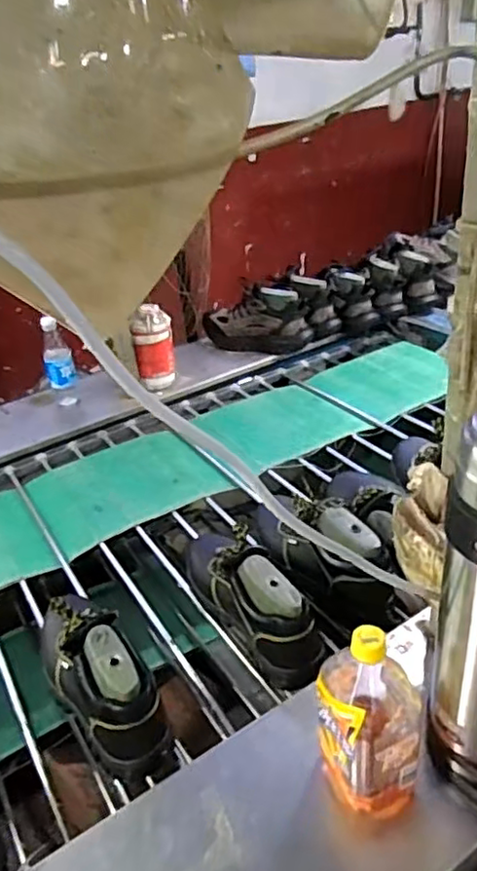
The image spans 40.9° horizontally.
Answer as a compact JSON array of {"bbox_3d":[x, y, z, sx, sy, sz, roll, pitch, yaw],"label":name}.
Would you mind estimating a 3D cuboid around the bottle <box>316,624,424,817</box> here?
[{"bbox_3d":[0.127,0.271,0.621,0.084,0.203,0.092,-5,33,3],"label":"bottle"}]

